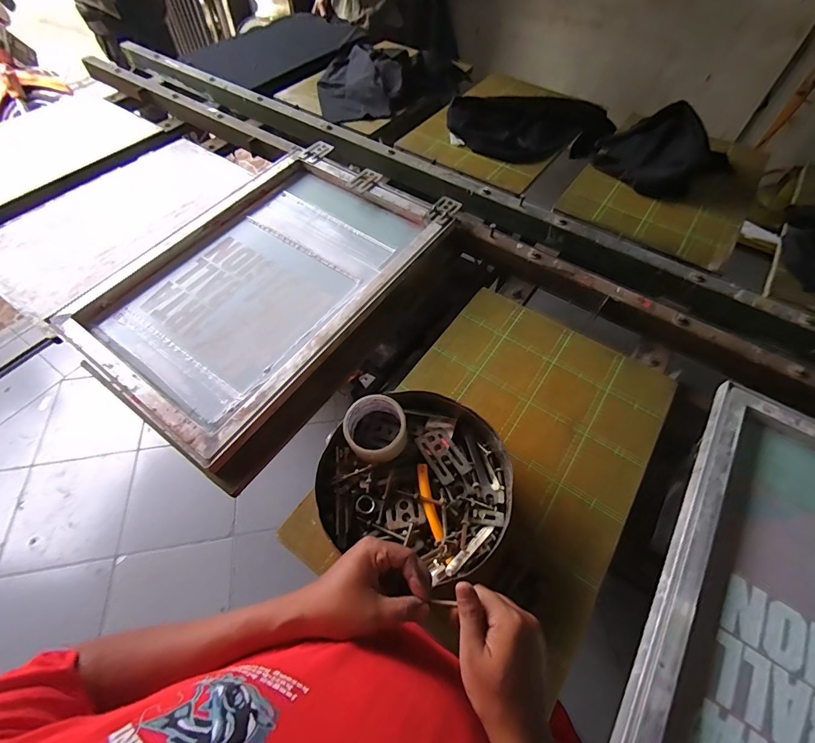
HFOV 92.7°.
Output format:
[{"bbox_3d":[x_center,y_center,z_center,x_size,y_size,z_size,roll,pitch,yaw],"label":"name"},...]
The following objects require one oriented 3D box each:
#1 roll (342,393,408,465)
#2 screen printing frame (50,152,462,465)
[{"bbox_3d":[-0.045,0.083,0.560,0.089,0.044,0.090,1,57,-1],"label":"roll"},{"bbox_3d":[-0.282,-0.197,0.776,0.451,0.054,0.658,33,62,18],"label":"screen printing frame"}]

